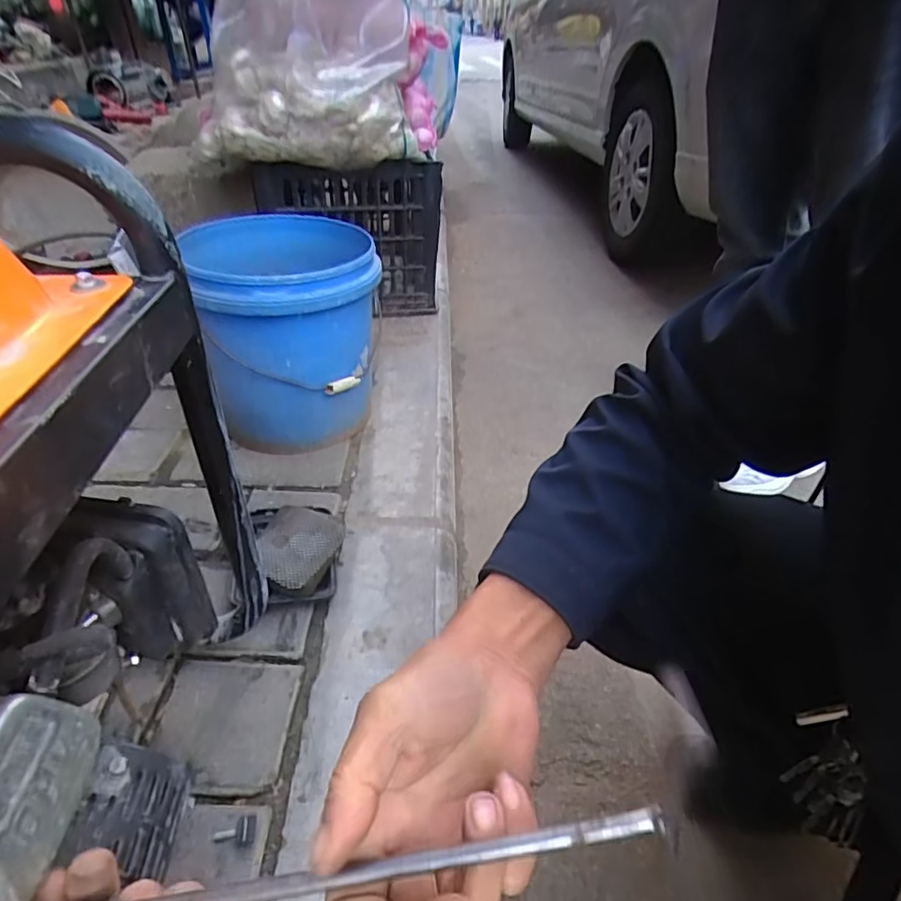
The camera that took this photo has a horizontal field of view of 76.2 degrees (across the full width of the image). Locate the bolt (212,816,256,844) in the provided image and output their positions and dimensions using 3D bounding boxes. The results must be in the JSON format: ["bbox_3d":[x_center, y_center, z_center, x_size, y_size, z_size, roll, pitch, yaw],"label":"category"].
[{"bbox_3d":[-0.163,0.289,0.433,0.030,0.017,0.017,-4,37,-8],"label":"bolt"}]

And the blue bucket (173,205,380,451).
[{"bbox_3d":[-0.216,-0.160,0.810,0.219,0.266,0.256,-6,38,-12],"label":"blue bucket"}]

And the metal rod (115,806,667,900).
[{"bbox_3d":[-0.046,0.175,0.237,0.266,0.005,0.010,-12,37,4],"label":"metal rod"}]

